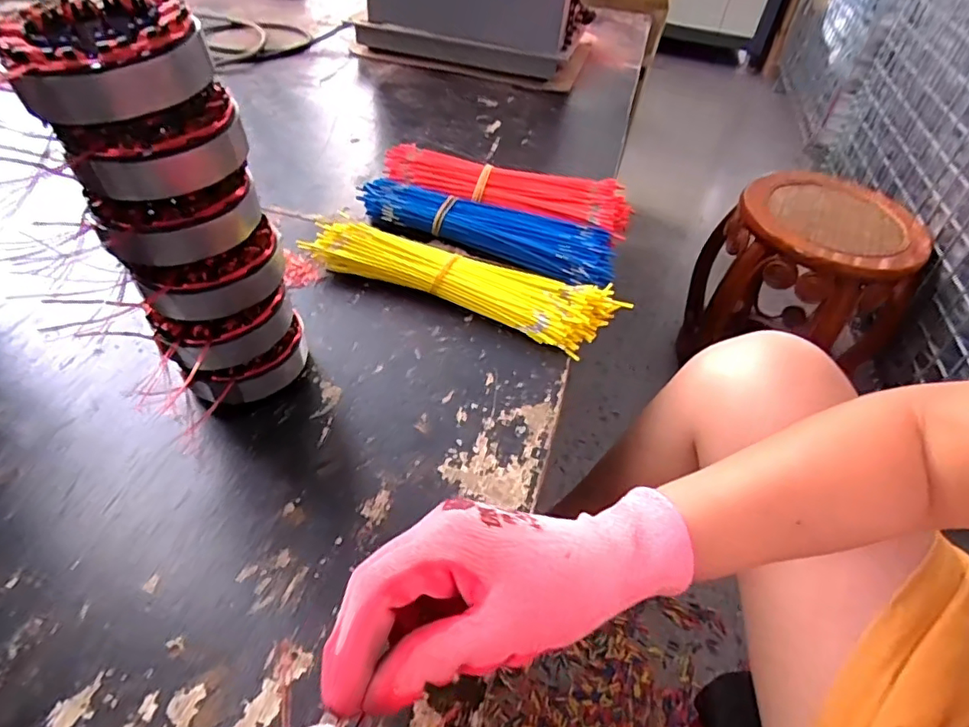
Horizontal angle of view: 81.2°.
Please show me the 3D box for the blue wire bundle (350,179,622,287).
[{"bbox_3d":[0.000,-0.133,0.552,0.252,0.030,0.066,14,47,9],"label":"blue wire bundle"}]

